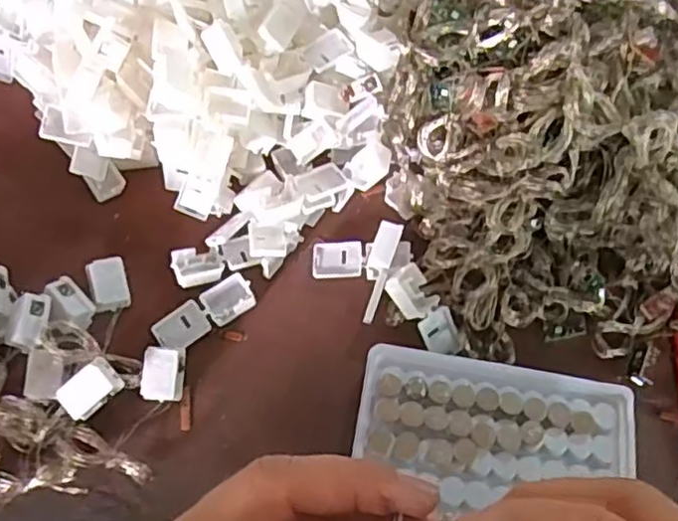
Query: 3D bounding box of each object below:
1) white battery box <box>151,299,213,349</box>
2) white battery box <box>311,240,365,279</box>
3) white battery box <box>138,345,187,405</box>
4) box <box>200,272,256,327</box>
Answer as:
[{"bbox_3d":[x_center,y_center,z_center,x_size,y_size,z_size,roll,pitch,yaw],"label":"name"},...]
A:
[{"bbox_3d":[-0.084,0.036,0.358,0.028,0.007,0.022,-38,71,-16],"label":"white battery box"},{"bbox_3d":[-0.001,0.000,0.376,0.028,0.007,0.022,2,66,0],"label":"white battery box"},{"bbox_3d":[-0.090,0.058,0.343,0.019,0.015,0.026,1,68,1],"label":"white battery box"},{"bbox_3d":[-0.060,0.020,0.363,0.026,0.006,0.022,-29,69,-13],"label":"box"}]

